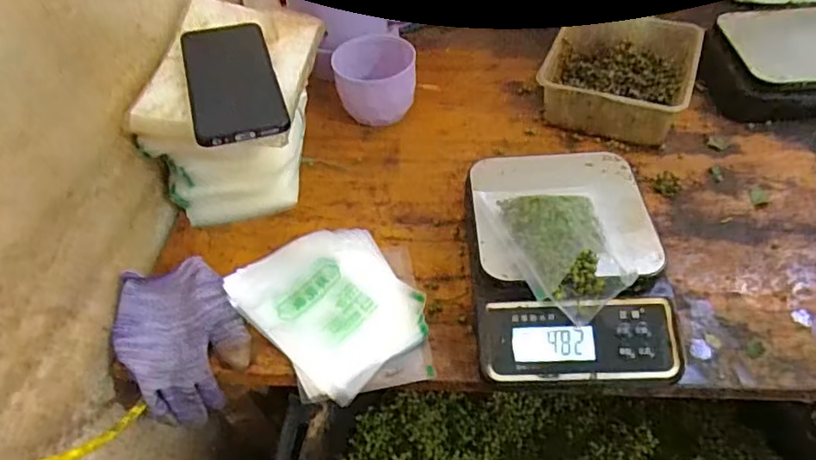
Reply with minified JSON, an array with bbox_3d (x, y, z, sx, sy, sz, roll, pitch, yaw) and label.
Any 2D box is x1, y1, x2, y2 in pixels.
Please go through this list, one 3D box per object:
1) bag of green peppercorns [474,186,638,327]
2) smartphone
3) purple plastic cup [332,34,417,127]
[{"bbox_3d":[0.117,0.005,0.440,0.093,0.033,0.129,-8,49,-1],"label":"bag of green peppercorns"},{"bbox_3d":[-0.157,-0.137,0.515,0.073,0.016,0.165,-17,50,-9],"label":"smartphone"},{"bbox_3d":[-0.036,-0.172,0.668,0.092,0.072,0.093,-3,49,3],"label":"purple plastic cup"}]

